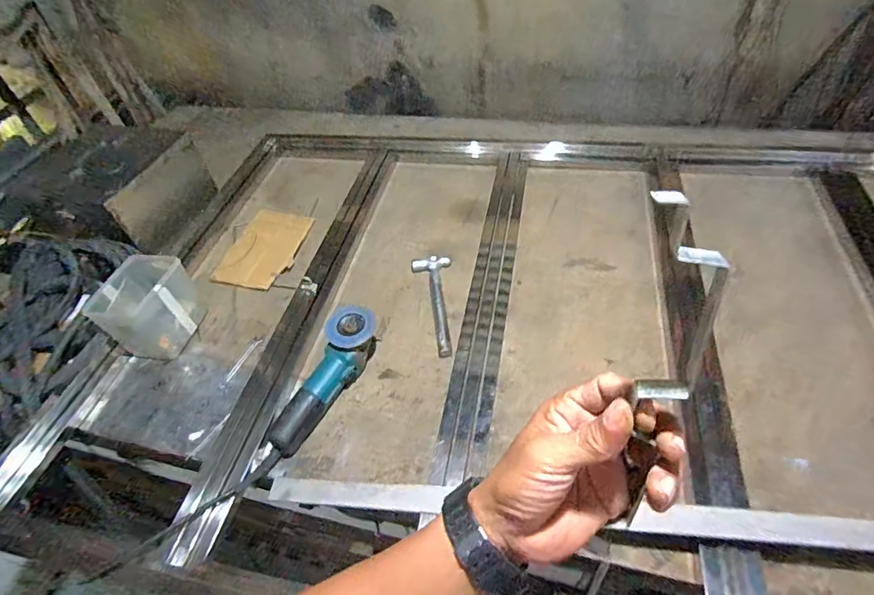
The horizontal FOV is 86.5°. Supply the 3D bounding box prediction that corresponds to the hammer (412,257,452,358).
[{"bbox_3d":[0.006,0.012,0.999,0.086,0.025,0.267,-10,48,-2],"label":"hammer"}]

